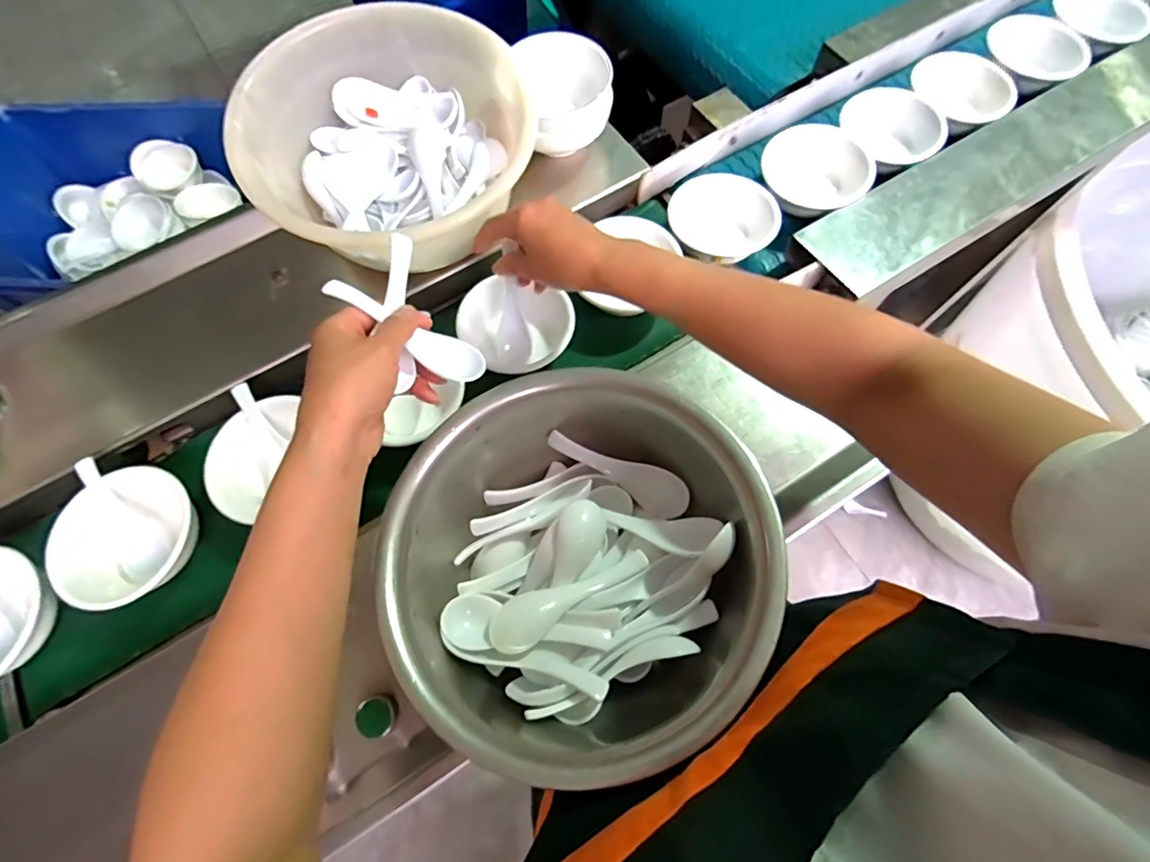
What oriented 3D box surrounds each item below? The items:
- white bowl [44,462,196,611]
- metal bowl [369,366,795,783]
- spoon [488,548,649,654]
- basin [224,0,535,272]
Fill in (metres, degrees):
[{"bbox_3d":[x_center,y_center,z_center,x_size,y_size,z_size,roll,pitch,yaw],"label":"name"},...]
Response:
[{"bbox_3d":[-0.383,0.090,0.443,0.103,0.043,0.117,17,70,4],"label":"white bowl"},{"bbox_3d":[-0.003,0.083,0.355,0.226,0.100,0.239,1,70,-2],"label":"metal bowl"},{"bbox_3d":[-0.004,0.113,0.359,0.117,0.025,0.032,-28,73,-11],"label":"spoon"},{"bbox_3d":[-0.180,-0.283,0.497,0.256,0.091,0.225,-21,72,-9],"label":"basin"}]

